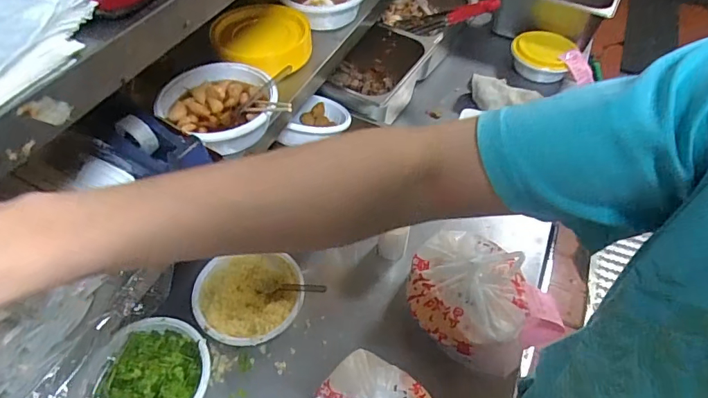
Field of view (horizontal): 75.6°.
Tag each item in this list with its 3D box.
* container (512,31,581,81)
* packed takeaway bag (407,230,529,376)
[{"bbox_3d":[0.491,-0.374,1.195,0.151,0.071,0.171,16,52,11],"label":"container"},{"bbox_3d":[0.170,0.148,0.685,0.168,0.133,0.169,6,50,4],"label":"packed takeaway bag"}]

